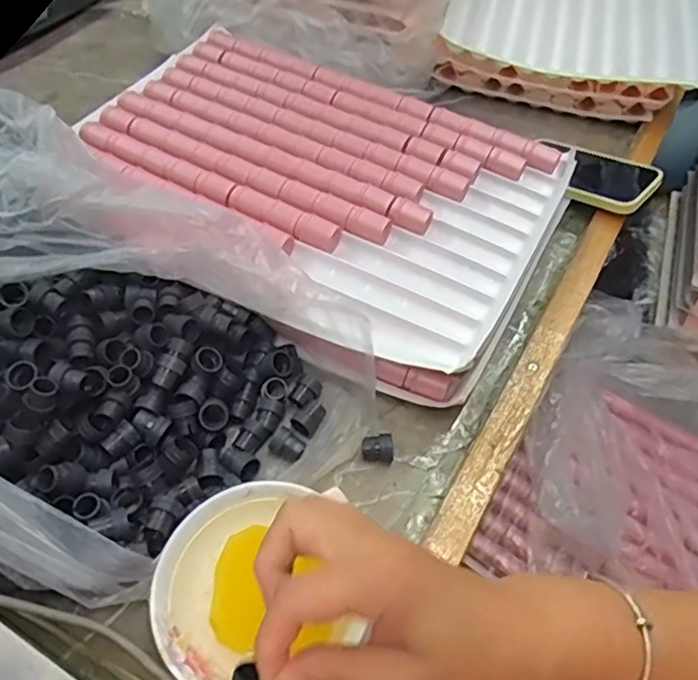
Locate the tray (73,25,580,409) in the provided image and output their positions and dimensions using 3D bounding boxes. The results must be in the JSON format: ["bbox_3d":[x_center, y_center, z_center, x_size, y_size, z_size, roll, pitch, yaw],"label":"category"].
[{"bbox_3d":[-0.025,-0.151,0.599,0.445,0.057,0.315,31,57,18],"label":"tray"}]

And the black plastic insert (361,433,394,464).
[{"bbox_3d":[0.022,0.081,0.471,0.024,0.019,0.018,9,53,3],"label":"black plastic insert"}]

